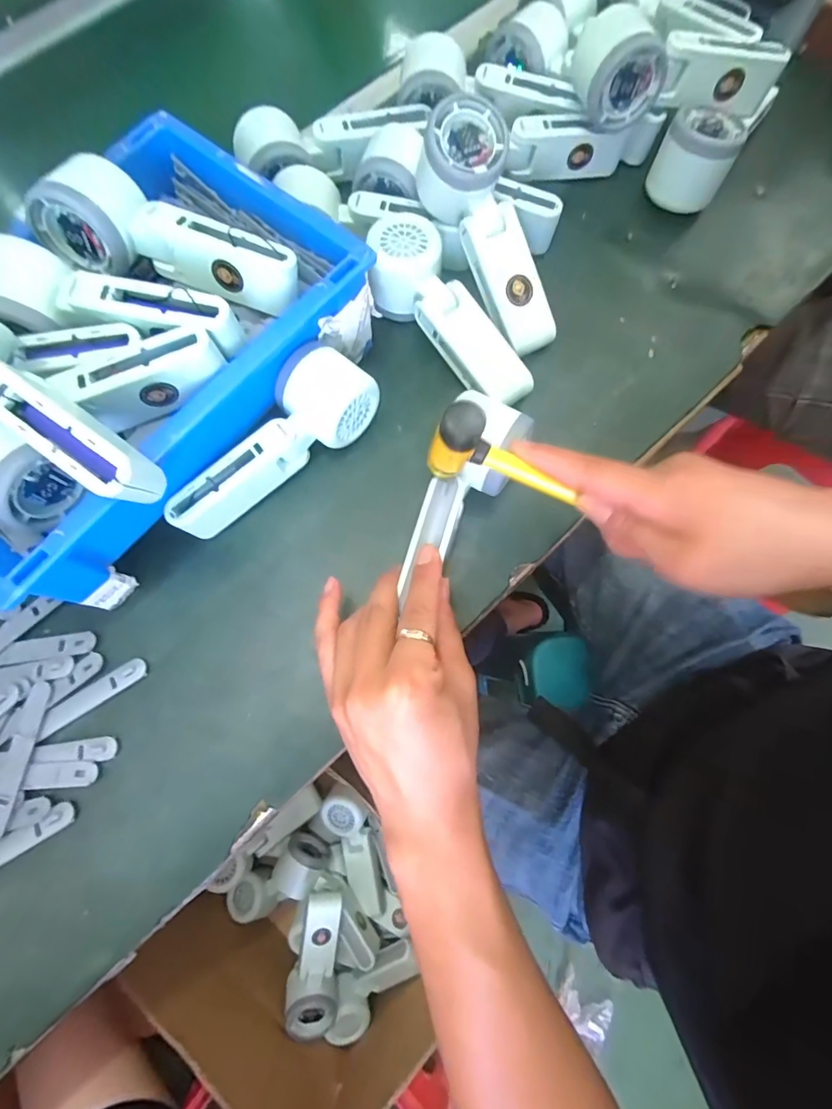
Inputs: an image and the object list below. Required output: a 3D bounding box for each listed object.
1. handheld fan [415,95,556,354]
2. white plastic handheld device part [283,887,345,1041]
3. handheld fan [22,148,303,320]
[{"bbox_3d":[0.057,-0.237,0.369,0.059,0.051,0.170,-31,107,-7],"label":"handheld fan"},{"bbox_3d":[-0.121,0.481,0.571,0.062,0.046,0.160,2,74,2],"label":"white plastic handheld device part"},{"bbox_3d":[-0.159,-0.214,0.320,0.168,0.059,0.056,11,74,5],"label":"handheld fan"}]

